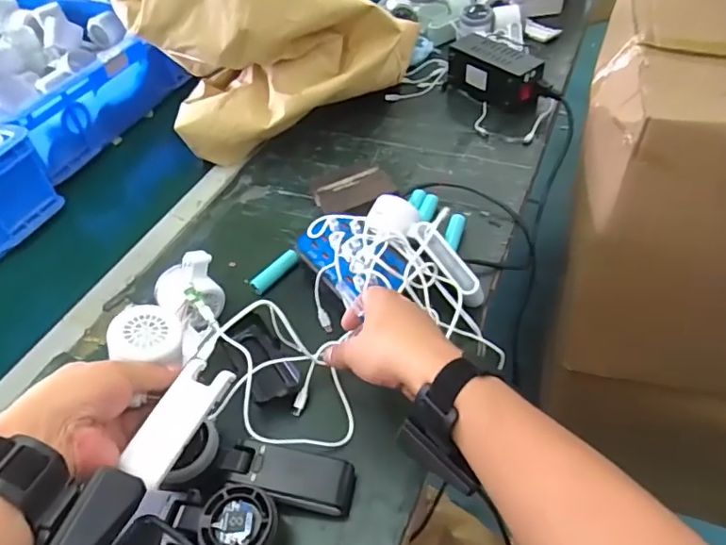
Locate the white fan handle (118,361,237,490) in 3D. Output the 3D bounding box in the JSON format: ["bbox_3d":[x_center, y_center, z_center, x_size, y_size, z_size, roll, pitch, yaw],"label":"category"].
[{"bbox_3d":[-0.142,0.112,0.413,0.039,0.009,0.097,16,54,21],"label":"white fan handle"}]

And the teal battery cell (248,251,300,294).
[{"bbox_3d":[-0.103,-0.002,0.630,0.065,0.014,0.017,-42,54,-11],"label":"teal battery cell"}]

